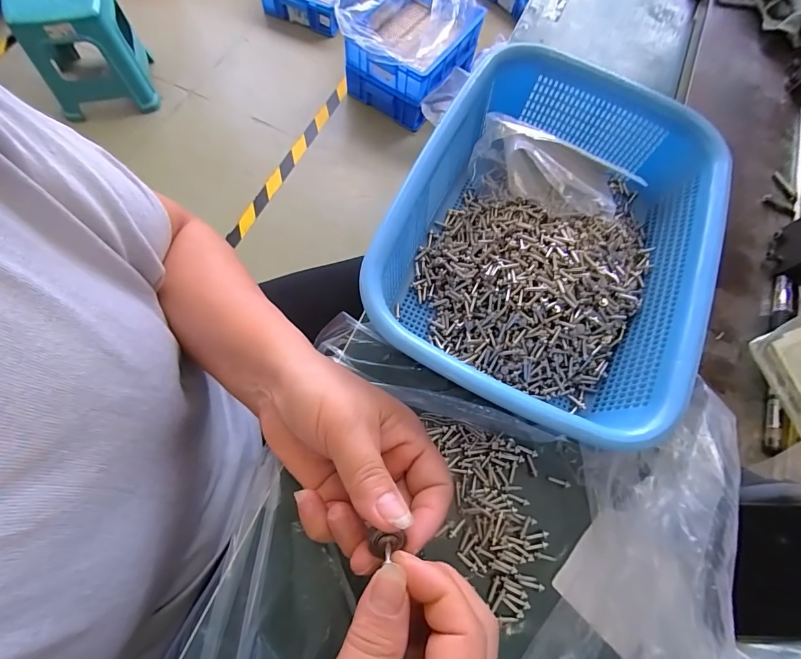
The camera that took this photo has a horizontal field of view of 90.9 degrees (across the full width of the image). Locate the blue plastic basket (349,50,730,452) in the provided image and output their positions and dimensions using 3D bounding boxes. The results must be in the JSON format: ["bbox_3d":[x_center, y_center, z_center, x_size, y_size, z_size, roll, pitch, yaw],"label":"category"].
[{"bbox_3d":[0.109,-0.071,0.295,0.194,0.074,0.281,26,69,5],"label":"blue plastic basket"}]

